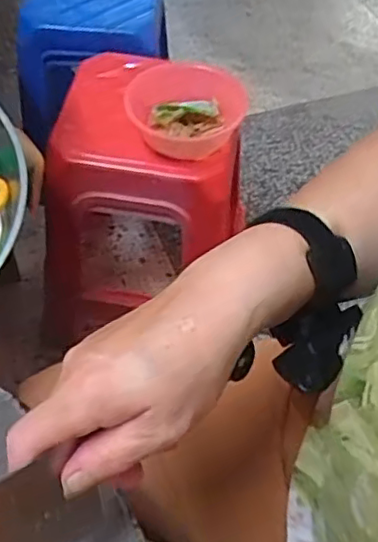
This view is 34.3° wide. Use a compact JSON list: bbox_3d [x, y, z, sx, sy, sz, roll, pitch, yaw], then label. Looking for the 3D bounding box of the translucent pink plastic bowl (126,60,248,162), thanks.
[{"bbox_3d":[-0.005,-0.255,0.954,0.176,0.062,0.166,11,55,4],"label":"translucent pink plastic bowl"}]

